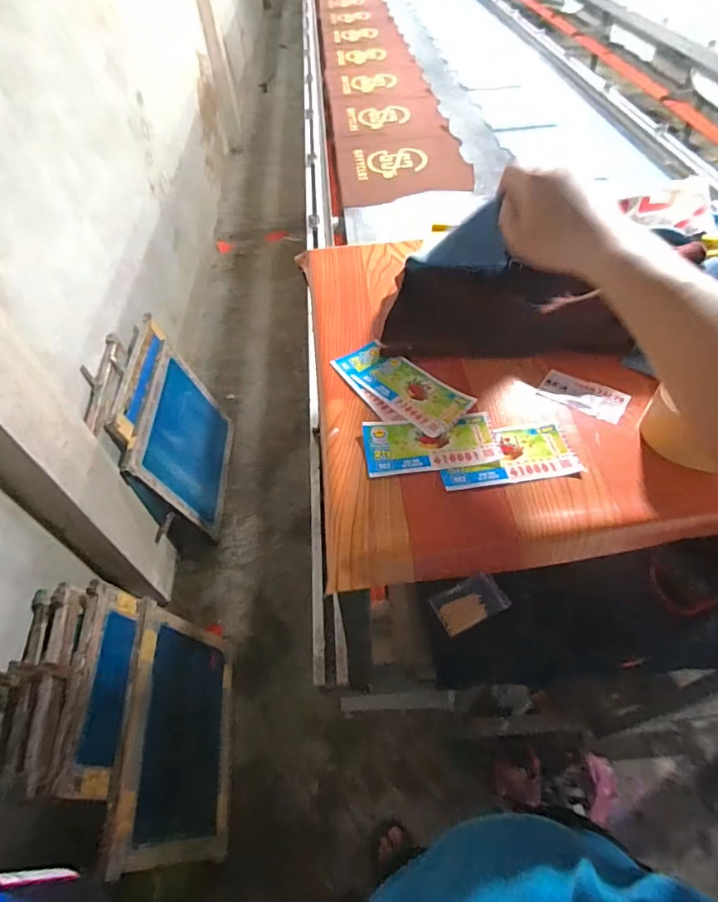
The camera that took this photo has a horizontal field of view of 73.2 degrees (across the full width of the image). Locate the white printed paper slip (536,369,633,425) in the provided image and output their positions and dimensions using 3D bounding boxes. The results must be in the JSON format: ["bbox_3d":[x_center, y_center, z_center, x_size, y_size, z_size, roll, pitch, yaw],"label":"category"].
[{"bbox_3d":[0.227,-0.057,0.488,0.081,0.005,0.042,27,58,22],"label":"white printed paper slip"}]

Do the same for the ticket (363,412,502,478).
[{"bbox_3d":[0.068,-0.007,0.458,0.122,0.004,0.063,-5,52,-1],"label":"ticket"}]

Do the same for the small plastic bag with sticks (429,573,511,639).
[{"bbox_3d":[0.177,0.244,0.776,0.112,0.014,0.065,-25,72,-7],"label":"small plastic bag with sticks"}]

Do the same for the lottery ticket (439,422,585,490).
[{"bbox_3d":[0.136,0.002,0.447,0.125,0.004,0.060,-7,52,-3],"label":"lottery ticket"}]

